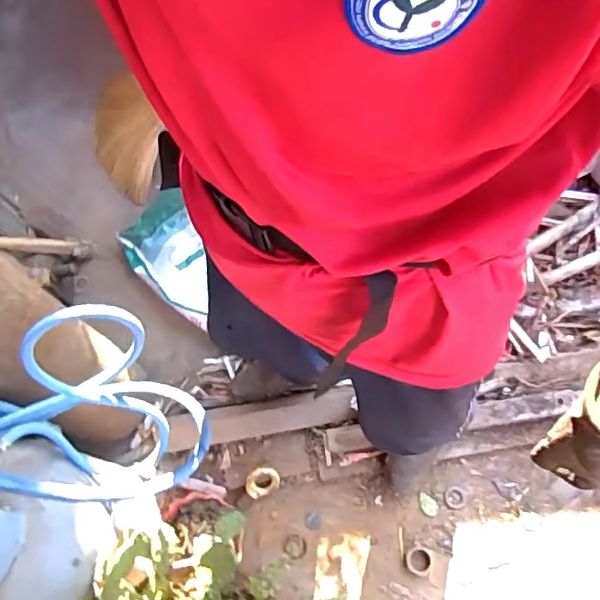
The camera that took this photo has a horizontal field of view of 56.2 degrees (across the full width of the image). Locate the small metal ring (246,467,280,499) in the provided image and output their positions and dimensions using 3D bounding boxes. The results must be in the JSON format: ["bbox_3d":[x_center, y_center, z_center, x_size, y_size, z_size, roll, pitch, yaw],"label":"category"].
[{"bbox_3d":[-0.088,0.415,1.284,0.078,0.032,0.057,-30,69,-7],"label":"small metal ring"}]

